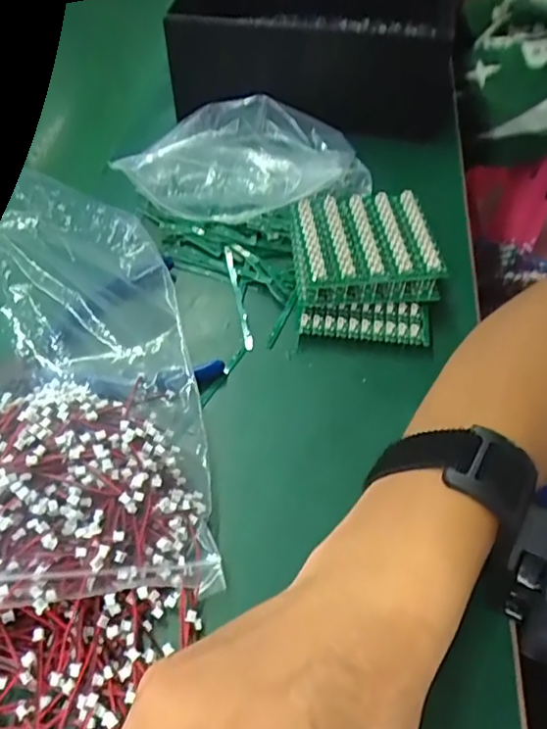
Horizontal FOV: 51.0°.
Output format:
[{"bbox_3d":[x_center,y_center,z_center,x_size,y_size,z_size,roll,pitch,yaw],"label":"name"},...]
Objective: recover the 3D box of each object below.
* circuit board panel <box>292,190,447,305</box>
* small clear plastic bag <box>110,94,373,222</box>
[{"bbox_3d":[0.059,-0.079,0.385,0.088,0.031,0.090,-5,52,-2],"label":"circuit board panel"},{"bbox_3d":[-0.017,-0.146,0.423,0.177,0.062,0.072,-6,52,-3],"label":"small clear plastic bag"}]

